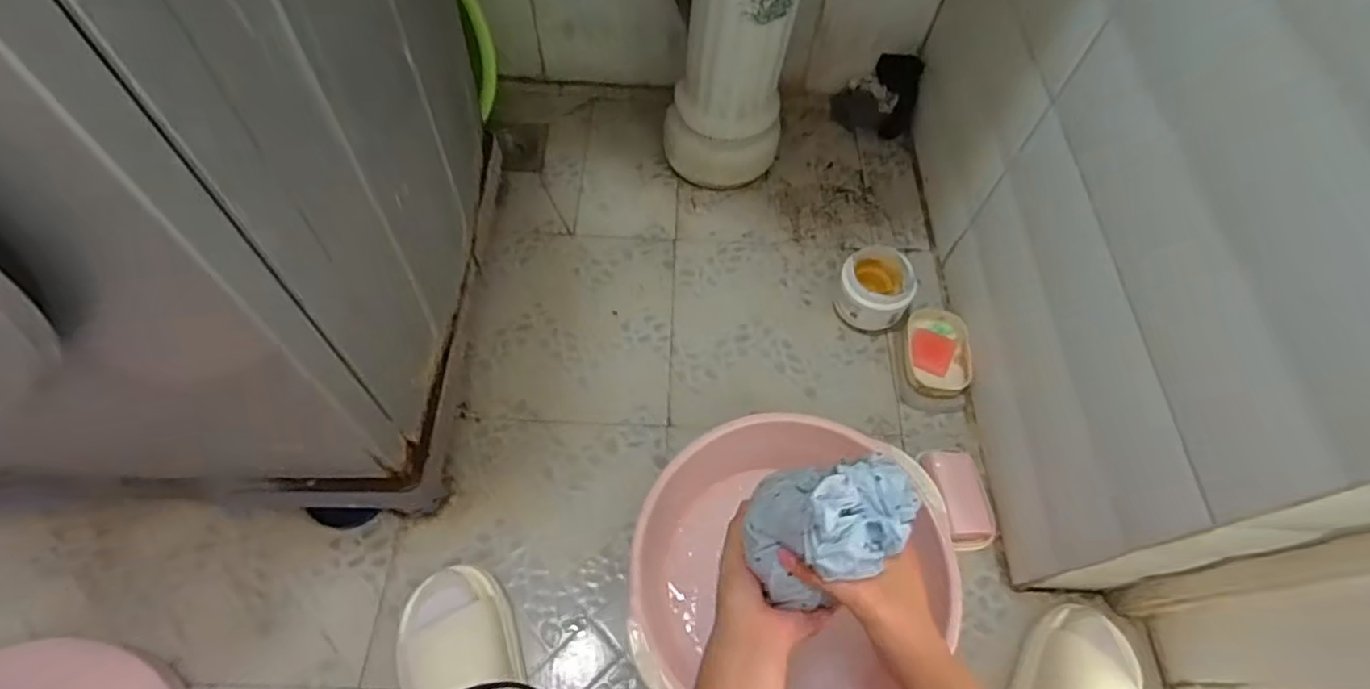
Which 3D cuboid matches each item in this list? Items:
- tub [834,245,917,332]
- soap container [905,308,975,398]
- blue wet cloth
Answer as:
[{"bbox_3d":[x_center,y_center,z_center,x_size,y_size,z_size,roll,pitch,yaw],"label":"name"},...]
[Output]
[{"bbox_3d":[0.262,-0.071,0.876,0.094,0.090,0.108,34,65,15],"label":"tub"},{"bbox_3d":[0.345,0.011,0.865,0.083,0.027,0.134,6,61,0],"label":"soap container"},{"bbox_3d":[0.099,0.125,0.430,0.098,0.106,0.083,-2,61,-4],"label":"blue wet cloth"}]

